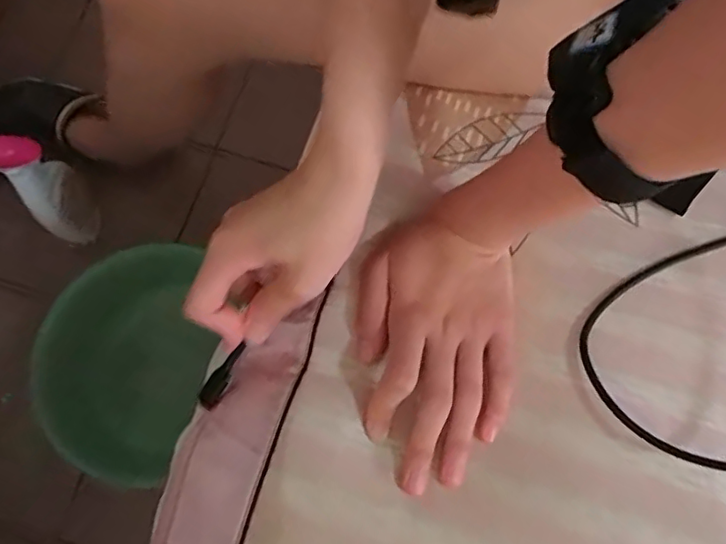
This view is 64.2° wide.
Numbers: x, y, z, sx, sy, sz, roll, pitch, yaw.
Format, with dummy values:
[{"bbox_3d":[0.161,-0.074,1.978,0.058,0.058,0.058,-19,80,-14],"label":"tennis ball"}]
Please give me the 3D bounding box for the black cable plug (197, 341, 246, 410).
[{"bbox_3d":[-0.087,0.064,0.360,0.012,0.009,0.044,33,95,11],"label":"black cable plug"}]

